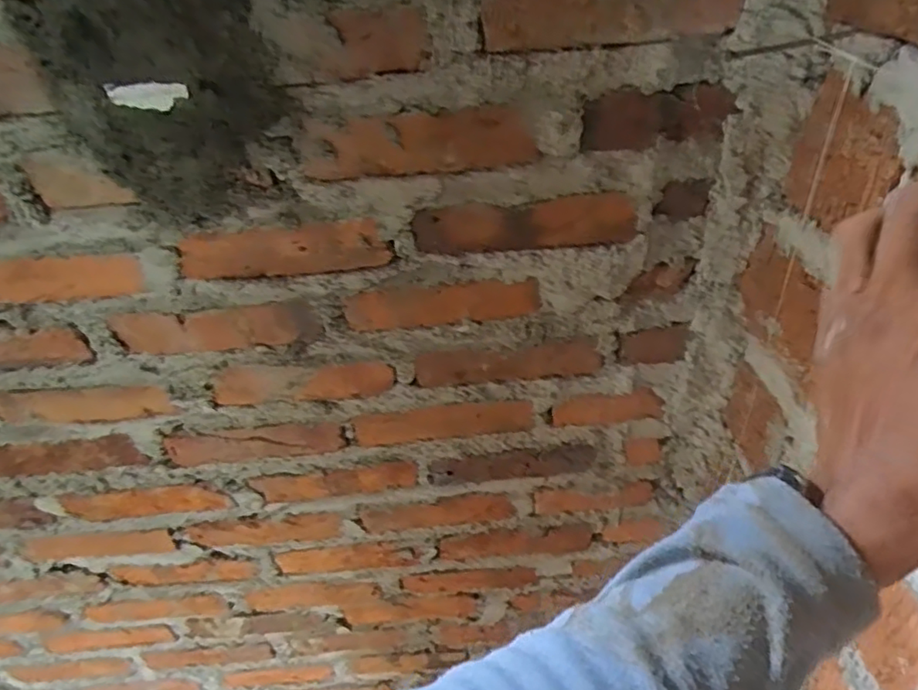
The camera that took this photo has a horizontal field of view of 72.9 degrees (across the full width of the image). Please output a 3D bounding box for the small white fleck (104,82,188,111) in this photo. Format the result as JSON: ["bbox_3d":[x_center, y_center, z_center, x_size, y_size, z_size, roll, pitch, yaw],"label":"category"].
[{"bbox_3d":[-0.235,-0.187,0.469,0.056,0.021,0.016,-10,38,-6],"label":"small white fleck"}]

